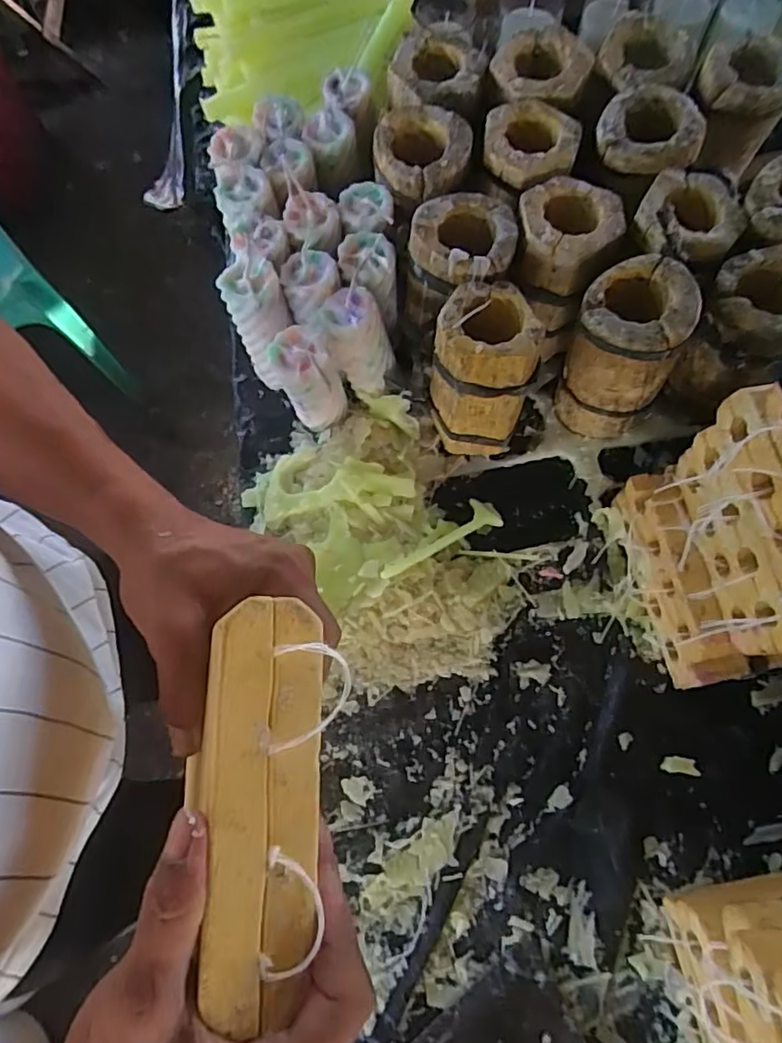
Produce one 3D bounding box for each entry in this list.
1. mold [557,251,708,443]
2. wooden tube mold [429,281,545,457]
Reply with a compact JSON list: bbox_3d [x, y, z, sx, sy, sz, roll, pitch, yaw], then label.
[{"bbox_3d":[0.210,-0.157,0.561,0.092,0.157,0.090,20,73,7],"label":"mold"},{"bbox_3d":[0.083,-0.138,0.564,0.088,0.148,0.093,8,72,4],"label":"wooden tube mold"}]

